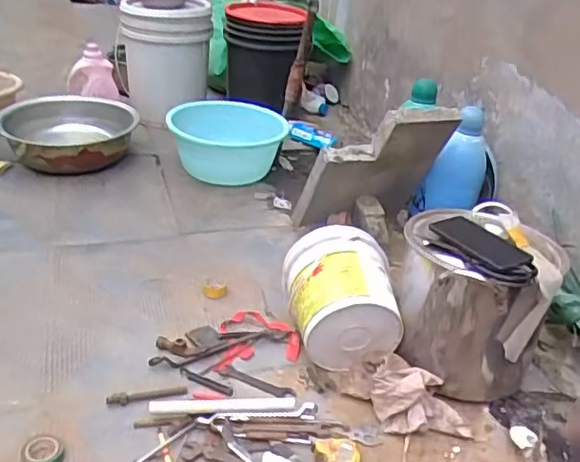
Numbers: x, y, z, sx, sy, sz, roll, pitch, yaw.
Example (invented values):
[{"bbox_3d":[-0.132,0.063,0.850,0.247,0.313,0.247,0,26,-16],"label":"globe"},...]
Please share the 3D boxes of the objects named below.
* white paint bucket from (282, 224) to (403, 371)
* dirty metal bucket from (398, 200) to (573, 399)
[{"bbox_3d":[0.095,0.130,1.096,0.176,0.218,0.178,-2,32,-16],"label":"white paint bucket"},{"bbox_3d":[0.330,0.116,1.085,0.259,0.303,0.281,6,30,-3],"label":"dirty metal bucket"}]

